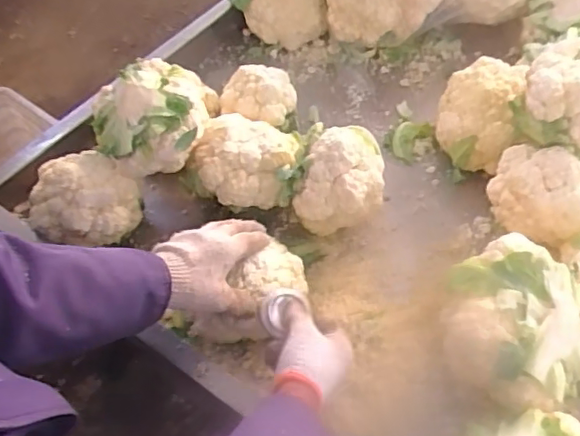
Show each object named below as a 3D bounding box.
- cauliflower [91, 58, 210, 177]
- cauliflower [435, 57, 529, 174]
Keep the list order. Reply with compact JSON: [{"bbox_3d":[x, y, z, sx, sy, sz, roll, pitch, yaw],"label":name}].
[{"bbox_3d":[-0.196,-0.142,0.814,0.155,0.102,0.140,-7,54,-3],"label":"cauliflower"},{"bbox_3d":[0.290,-0.160,0.918,0.113,0.133,0.160,11,55,10],"label":"cauliflower"}]

